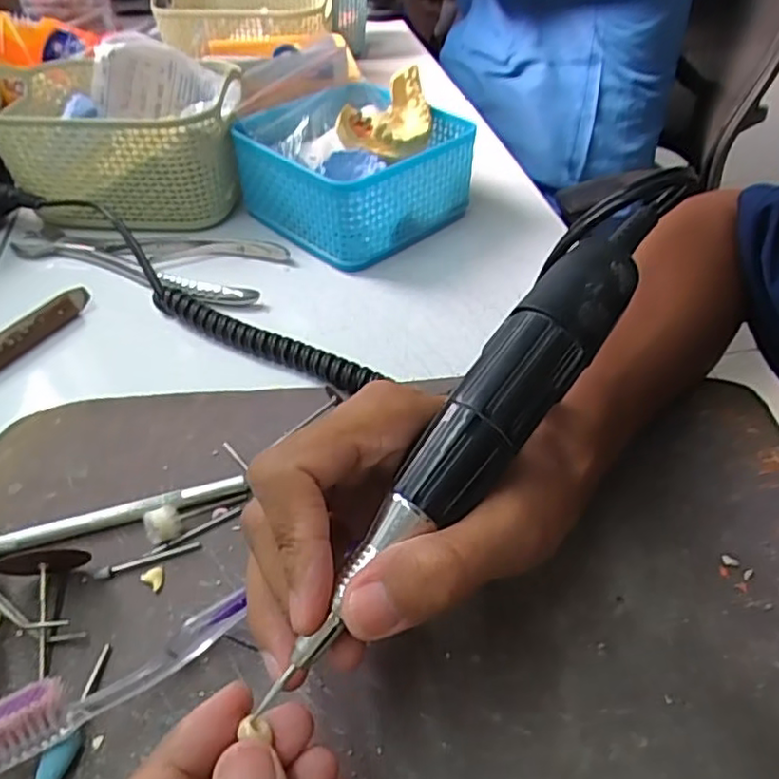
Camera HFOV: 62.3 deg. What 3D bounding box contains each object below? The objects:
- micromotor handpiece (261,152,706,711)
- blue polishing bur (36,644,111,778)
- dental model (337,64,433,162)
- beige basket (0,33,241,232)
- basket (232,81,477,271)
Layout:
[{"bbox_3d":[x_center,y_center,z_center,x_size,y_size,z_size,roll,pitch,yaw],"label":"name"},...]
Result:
[{"bbox_3d":[0.039,-0.007,0.195,0.025,0.022,0.159,31,75,29],"label":"micromotor handpiece"},{"bbox_3d":[-0.106,0.111,0.221,0.008,0.011,0.050,2,44,3],"label":"blue polishing bur"},{"bbox_3d":[-0.003,-0.192,0.462,0.064,0.035,0.067,0,71,-4],"label":"dental model"},{"bbox_3d":[-0.193,-0.182,0.472,0.170,0.089,0.119,1,44,2],"label":"beige basket"},{"bbox_3d":[-0.027,-0.160,0.467,0.131,0.067,0.135,-35,53,-30],"label":"basket"}]

